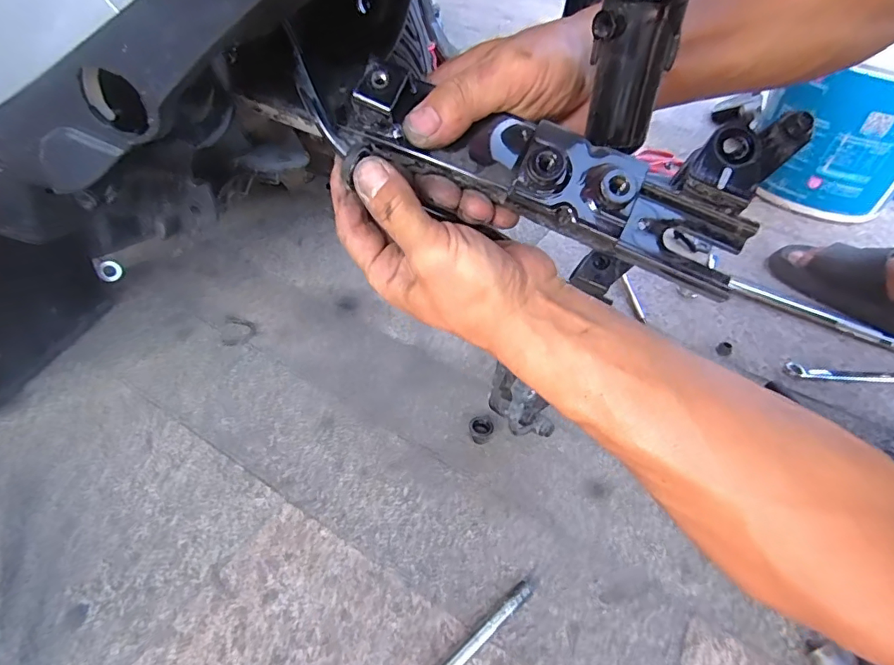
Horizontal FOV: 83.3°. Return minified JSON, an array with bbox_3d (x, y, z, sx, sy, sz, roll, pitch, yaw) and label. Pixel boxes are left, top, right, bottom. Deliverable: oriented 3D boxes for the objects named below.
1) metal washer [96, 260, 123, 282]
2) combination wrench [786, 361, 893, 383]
[{"bbox_3d":[-0.388,-0.071,0.579,0.025,0.025,0.004,-31,16,-29],"label":"metal washer"},{"bbox_3d":[0.479,0.049,0.588,0.166,0.009,0.030,4,43,-4],"label":"combination wrench"}]

